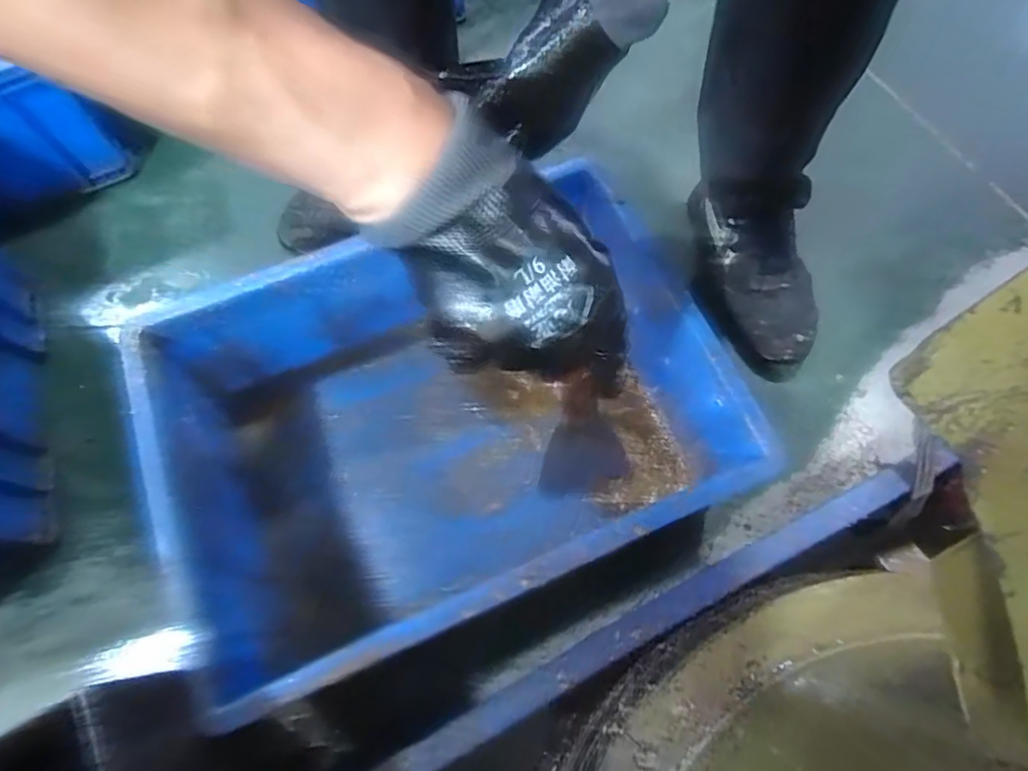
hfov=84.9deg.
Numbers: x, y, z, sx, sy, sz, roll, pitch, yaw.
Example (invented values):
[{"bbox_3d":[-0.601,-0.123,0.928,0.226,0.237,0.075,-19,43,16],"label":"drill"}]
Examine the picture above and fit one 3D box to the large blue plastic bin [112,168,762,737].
[{"bbox_3d":[-0.066,0.039,0.548,0.466,0.180,0.330,-21,72,-9],"label":"large blue plastic bin"}]

